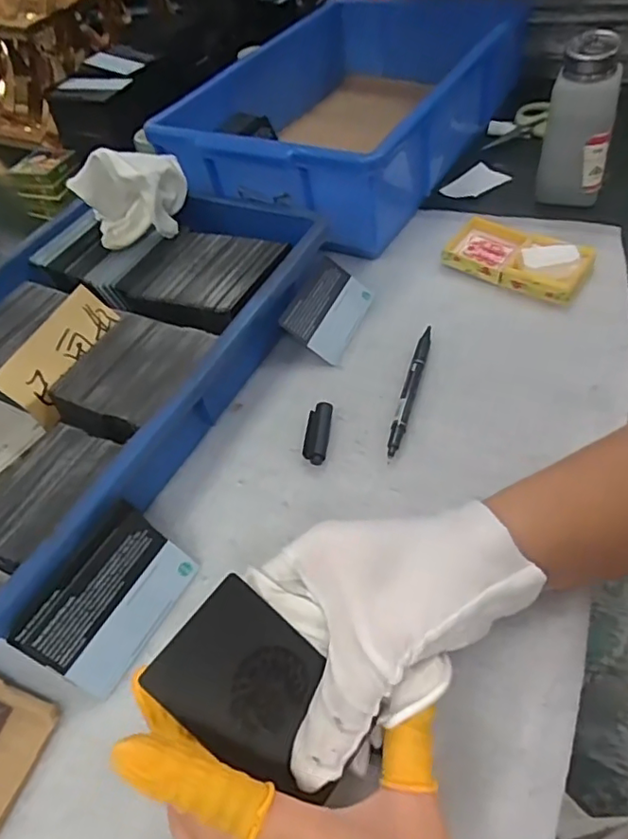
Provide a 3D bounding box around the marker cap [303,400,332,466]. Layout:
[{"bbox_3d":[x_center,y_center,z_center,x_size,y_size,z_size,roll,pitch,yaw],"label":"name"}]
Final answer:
[{"bbox_3d":[0.002,0.009,0.383,0.017,0.011,0.045,2,52,11],"label":"marker cap"}]

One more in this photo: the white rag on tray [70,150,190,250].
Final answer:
[{"bbox_3d":[-0.149,-0.182,0.465,0.089,0.068,0.051,-12,51,0],"label":"white rag on tray"}]

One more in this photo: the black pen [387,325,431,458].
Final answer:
[{"bbox_3d":[0.068,-0.022,0.404,0.010,0.012,0.118,10,54,17],"label":"black pen"}]

